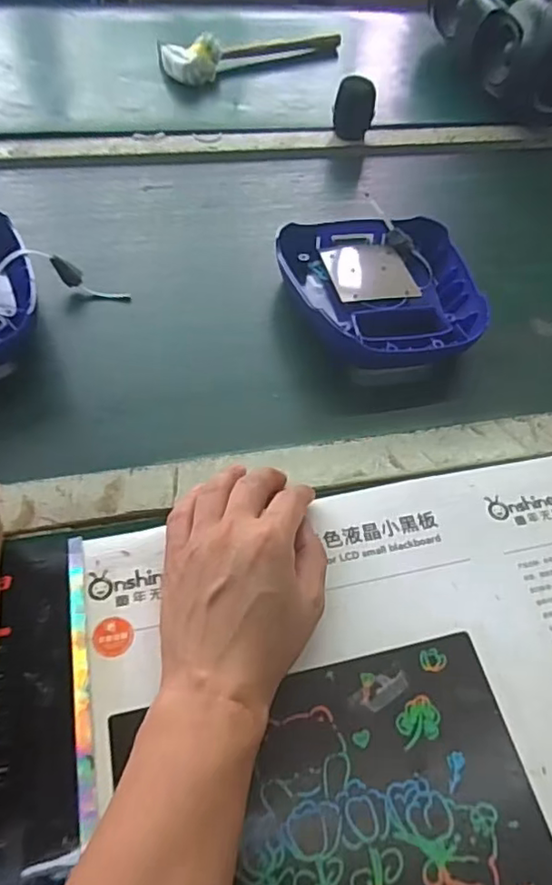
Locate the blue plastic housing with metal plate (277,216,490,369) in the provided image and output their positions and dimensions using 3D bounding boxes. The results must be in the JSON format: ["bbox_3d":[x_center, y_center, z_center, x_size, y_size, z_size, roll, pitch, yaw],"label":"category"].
[{"bbox_3d":[0.090,-0.132,0.527,0.167,0.040,0.195,-4,54,-9],"label":"blue plastic housing with metal plate"}]

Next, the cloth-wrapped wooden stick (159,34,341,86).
[{"bbox_3d":[-0.032,-0.530,0.799,0.261,0.043,0.062,-30,63,-24],"label":"cloth-wrapped wooden stick"}]

